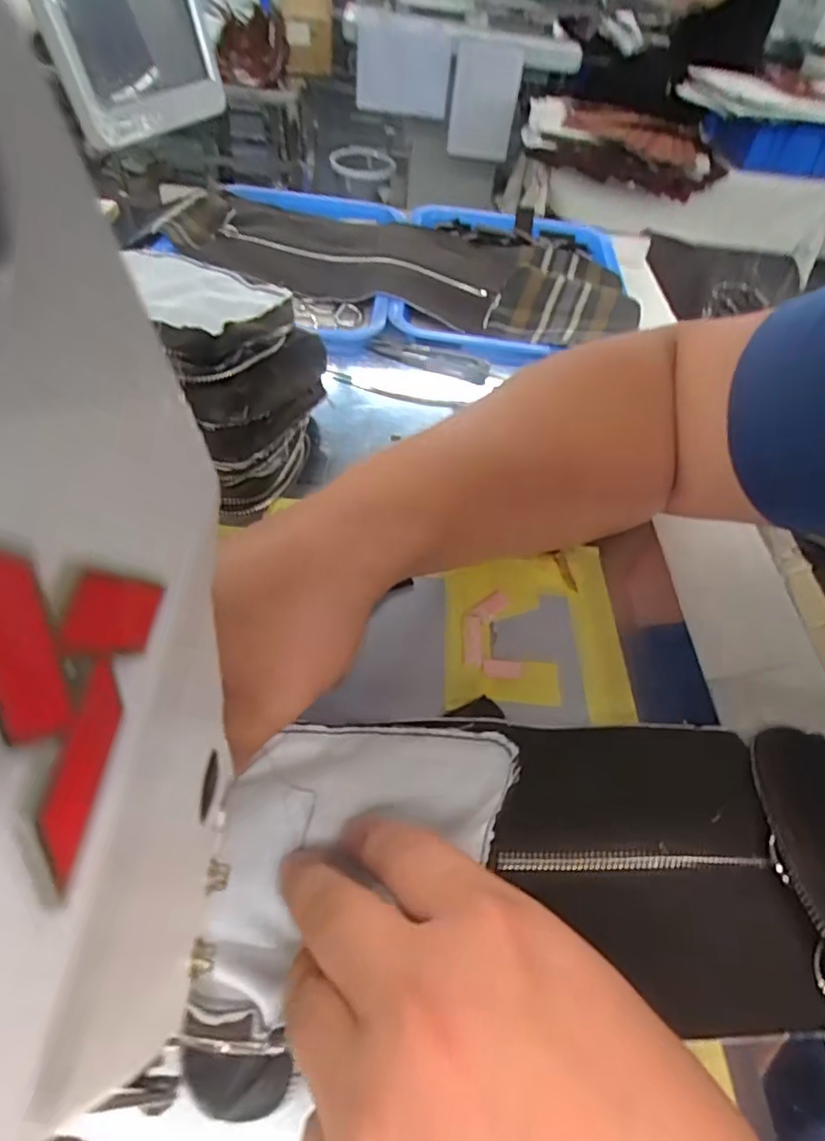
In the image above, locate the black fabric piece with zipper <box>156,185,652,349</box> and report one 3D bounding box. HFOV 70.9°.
[{"bbox_3d":[-0.016,-0.297,0.572,0.447,0.033,0.169,11,55,4],"label":"black fabric piece with zipper"}]

